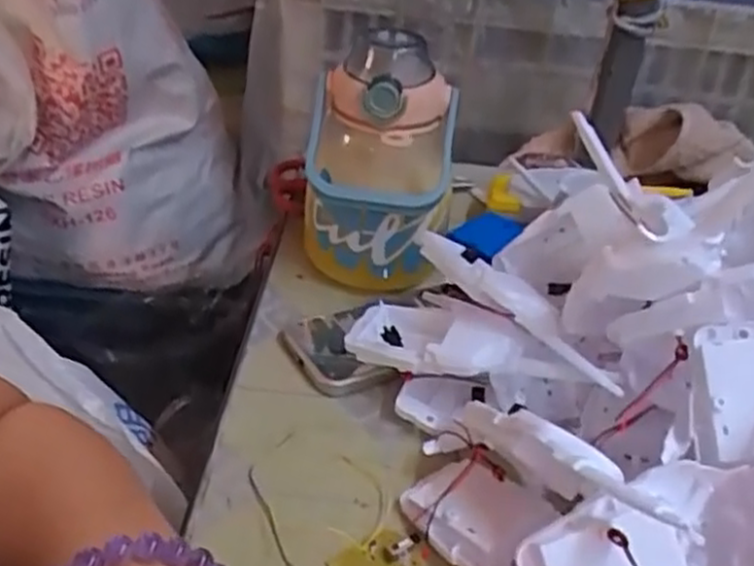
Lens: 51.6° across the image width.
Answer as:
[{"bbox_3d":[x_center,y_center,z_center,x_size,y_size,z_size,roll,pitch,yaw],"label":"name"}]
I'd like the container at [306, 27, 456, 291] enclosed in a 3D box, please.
[{"bbox_3d":[-0.001,-0.082,0.567,0.104,0.178,0.089,8,33,3],"label":"container"}]

